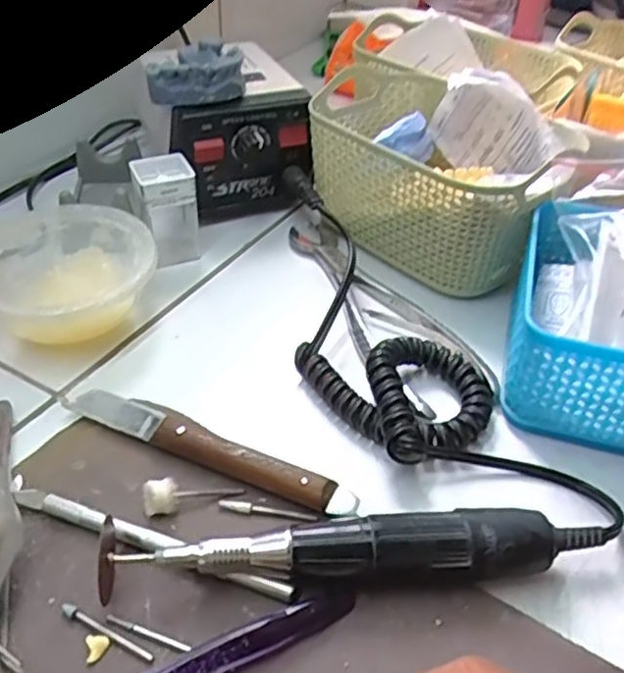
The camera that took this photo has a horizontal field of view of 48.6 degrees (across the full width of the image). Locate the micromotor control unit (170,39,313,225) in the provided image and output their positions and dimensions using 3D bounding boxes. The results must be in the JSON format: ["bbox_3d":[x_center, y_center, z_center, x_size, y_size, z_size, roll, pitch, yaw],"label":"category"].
[{"bbox_3d":[-0.056,-0.150,0.510,0.091,0.087,0.116,-6,42,-11],"label":"micromotor control unit"}]

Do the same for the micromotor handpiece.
[{"bbox_3d":[0.007,0.087,0.275,0.179,0.026,0.025,0,41,-5],"label":"micromotor handpiece"}]

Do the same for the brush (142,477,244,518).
[{"bbox_3d":[-0.052,0.070,0.306,0.043,0.013,0.011,1,38,-29],"label":"brush"}]

